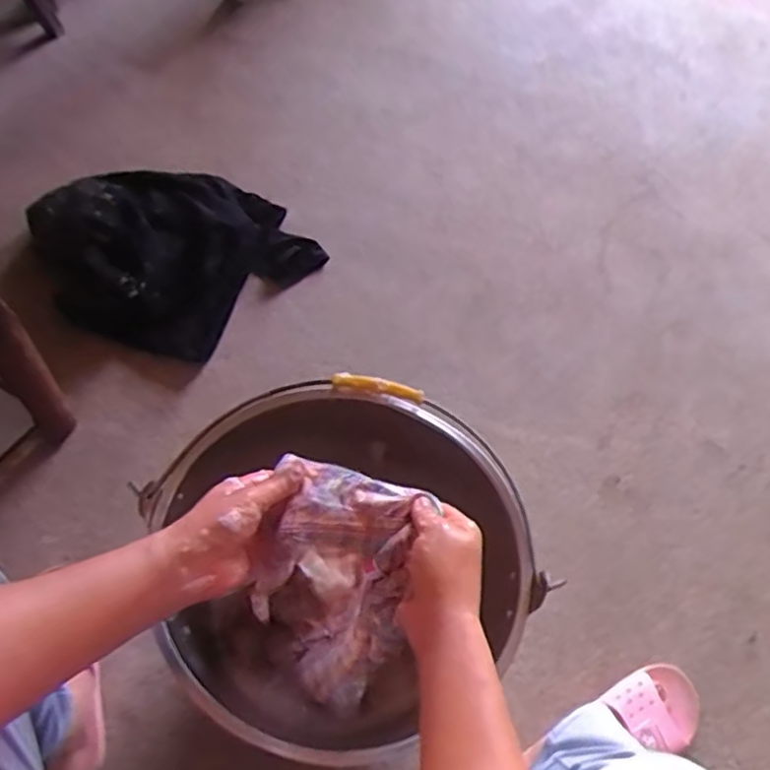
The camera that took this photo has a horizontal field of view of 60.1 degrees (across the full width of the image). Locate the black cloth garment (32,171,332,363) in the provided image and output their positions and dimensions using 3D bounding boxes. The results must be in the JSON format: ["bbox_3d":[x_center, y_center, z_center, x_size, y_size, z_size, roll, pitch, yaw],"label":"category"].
[{"bbox_3d":[-0.321,-0.211,1.013,0.301,0.137,0.346,31,62,13],"label":"black cloth garment"}]

